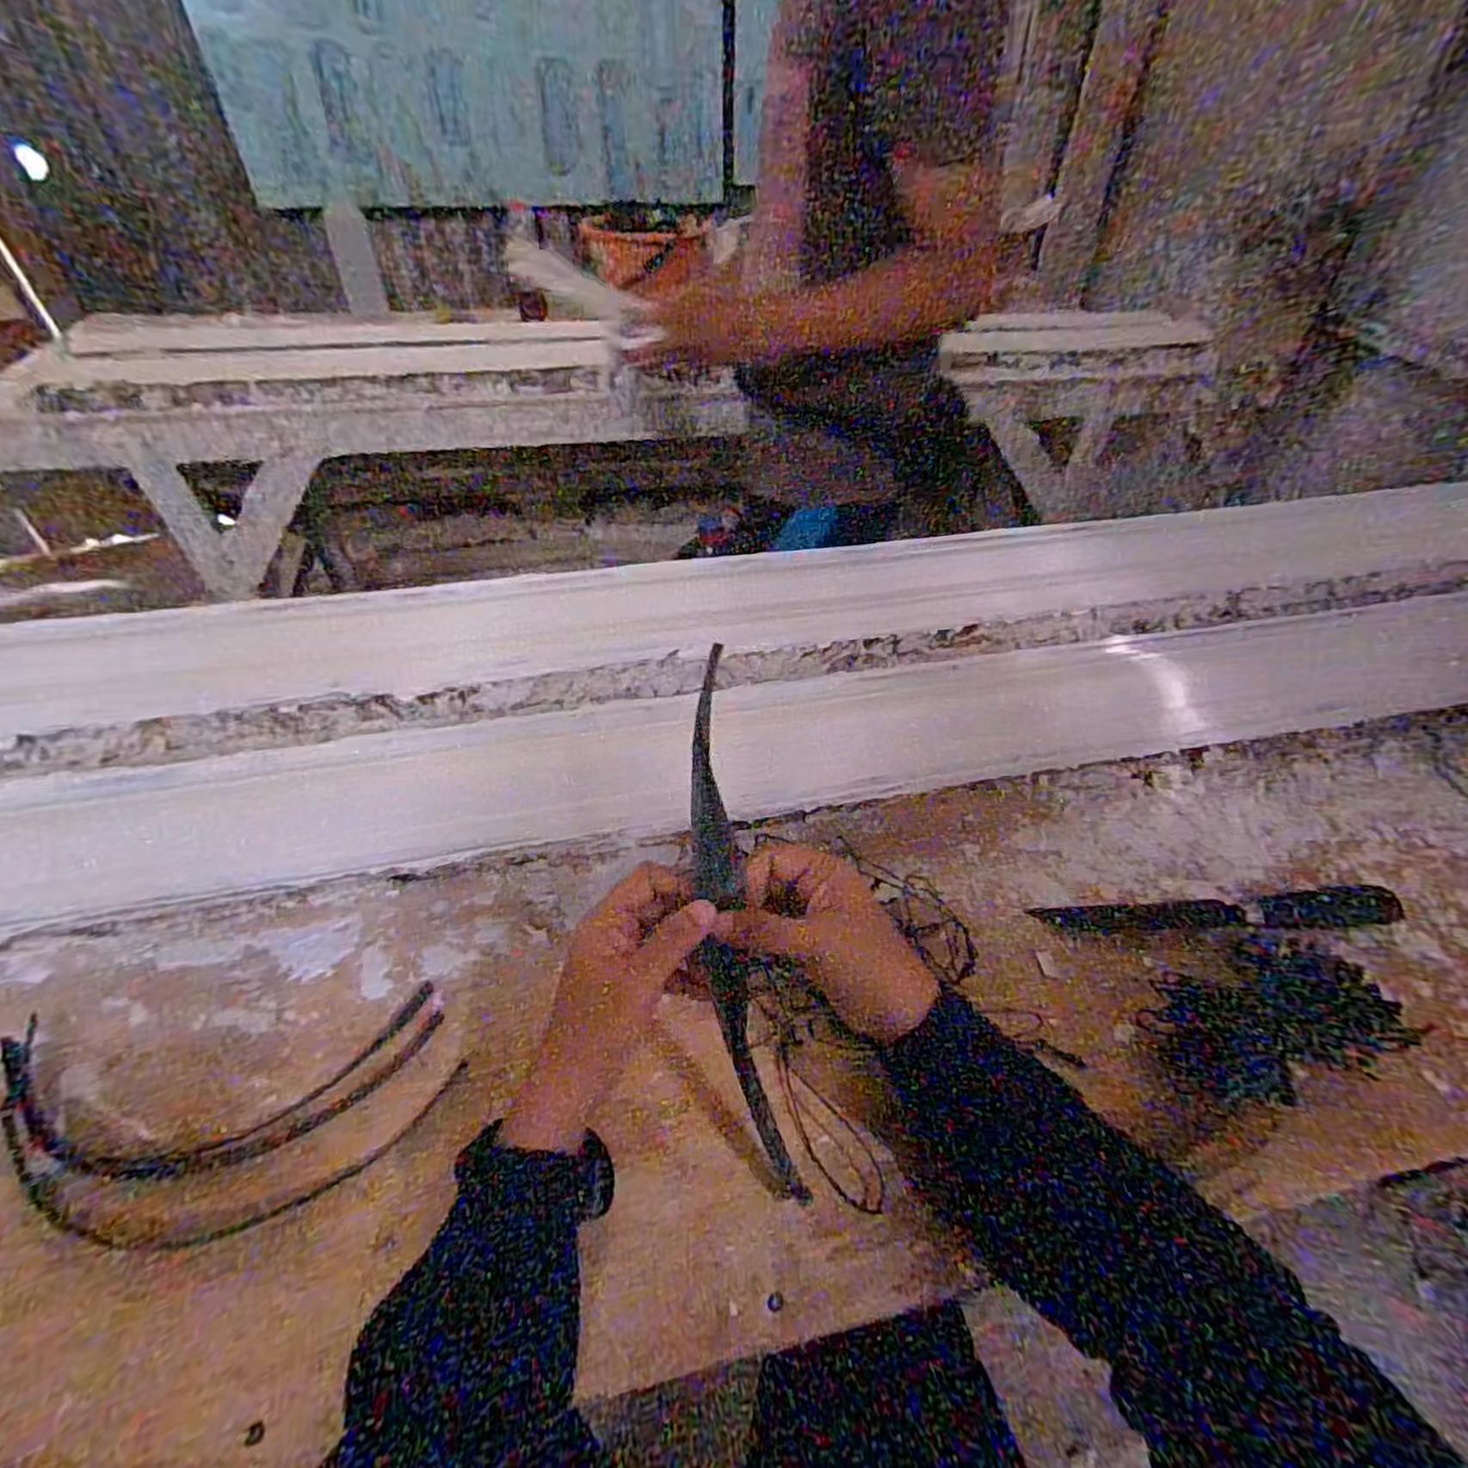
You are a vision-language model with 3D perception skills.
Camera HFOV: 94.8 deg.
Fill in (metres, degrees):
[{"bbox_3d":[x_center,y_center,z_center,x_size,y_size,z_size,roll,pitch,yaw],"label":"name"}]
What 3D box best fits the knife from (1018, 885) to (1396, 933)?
[{"bbox_3d":[0.345,0.126,0.481,0.246,0.018,0.028,-1,45,-3],"label":"knife"}]

